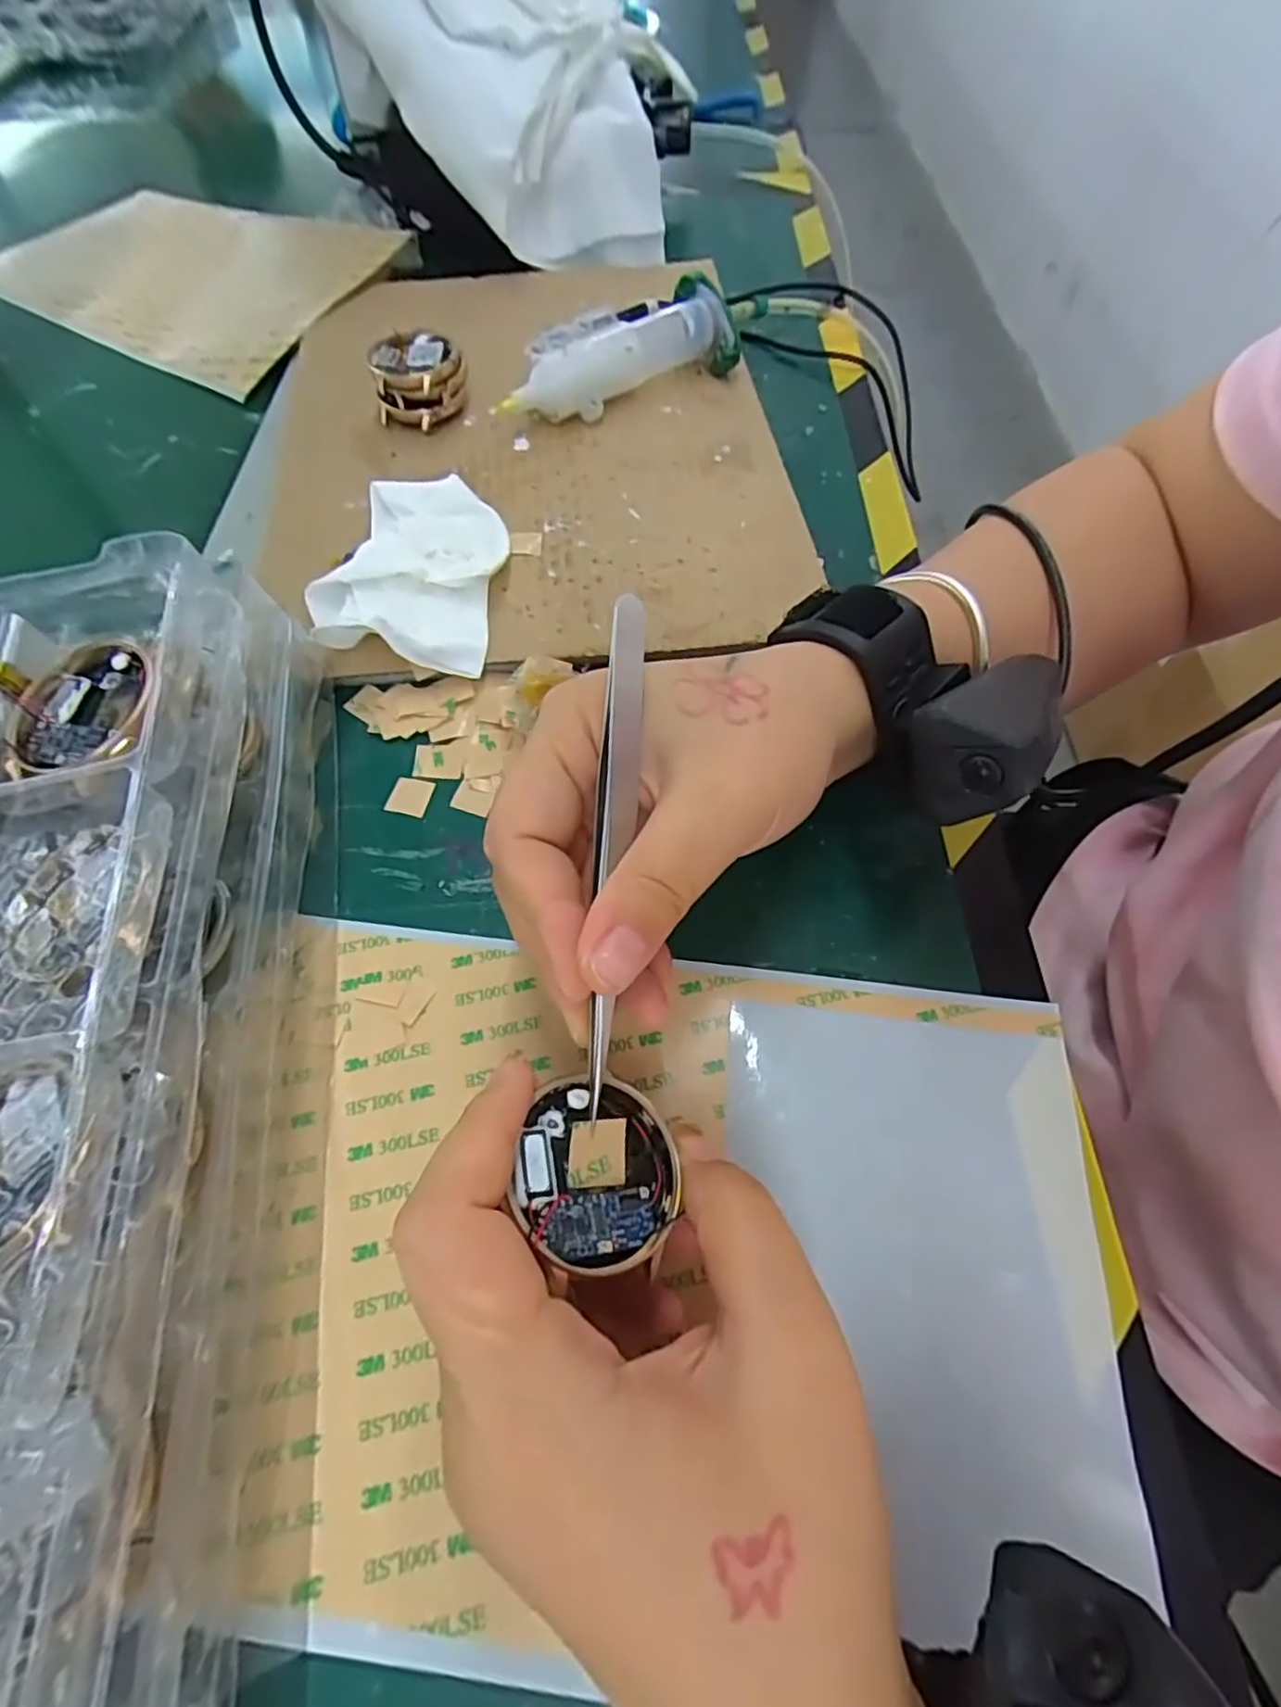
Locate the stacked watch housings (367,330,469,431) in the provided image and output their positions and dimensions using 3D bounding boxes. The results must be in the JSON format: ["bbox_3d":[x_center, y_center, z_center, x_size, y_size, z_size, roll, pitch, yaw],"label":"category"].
[{"bbox_3d":[-0.112,-0.240,0.351,0.045,0.033,0.039,-13,62,-7],"label":"stacked watch housings"}]

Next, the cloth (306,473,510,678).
[{"bbox_3d":[-0.095,-0.126,0.295,0.074,0.023,0.106,8,62,4],"label":"cloth"}]

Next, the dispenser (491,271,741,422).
[{"bbox_3d":[-0.013,-0.260,0.358,0.131,0.034,0.038,-30,66,-15],"label":"dispenser"}]

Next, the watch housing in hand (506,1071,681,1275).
[{"bbox_3d":[-0.010,0.076,0.165,0.036,0.011,0.042,6,48,-21],"label":"watch housing in hand"}]

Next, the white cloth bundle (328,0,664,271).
[{"bbox_3d":[-0.078,-0.487,0.420,0.208,0.141,0.199,-11,62,-6],"label":"white cloth bundle"}]

